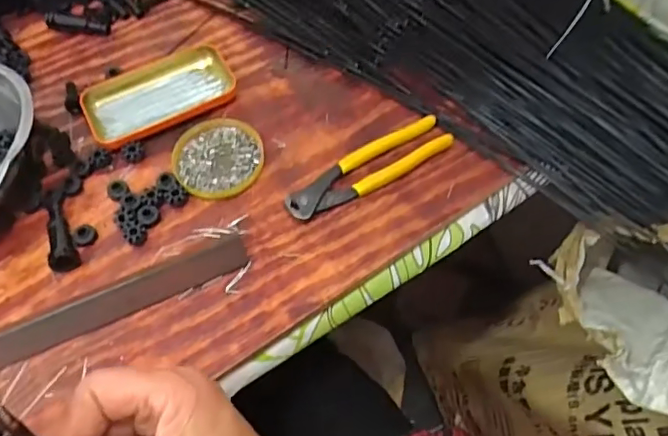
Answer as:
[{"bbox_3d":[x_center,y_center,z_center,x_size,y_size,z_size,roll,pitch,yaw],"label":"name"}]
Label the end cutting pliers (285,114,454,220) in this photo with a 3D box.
[{"bbox_3d":[0.031,-0.046,0.510,0.163,0.014,0.039,-32,62,-15],"label":"end cutting pliers"}]

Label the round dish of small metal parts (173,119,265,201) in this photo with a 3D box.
[{"bbox_3d":[-0.109,-0.061,0.527,0.080,0.006,0.091,-12,59,-4],"label":"round dish of small metal parts"}]

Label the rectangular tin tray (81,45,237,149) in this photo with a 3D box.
[{"bbox_3d":[-0.174,-0.123,0.561,0.144,0.017,0.079,-29,61,-13],"label":"rectangular tin tray"}]

